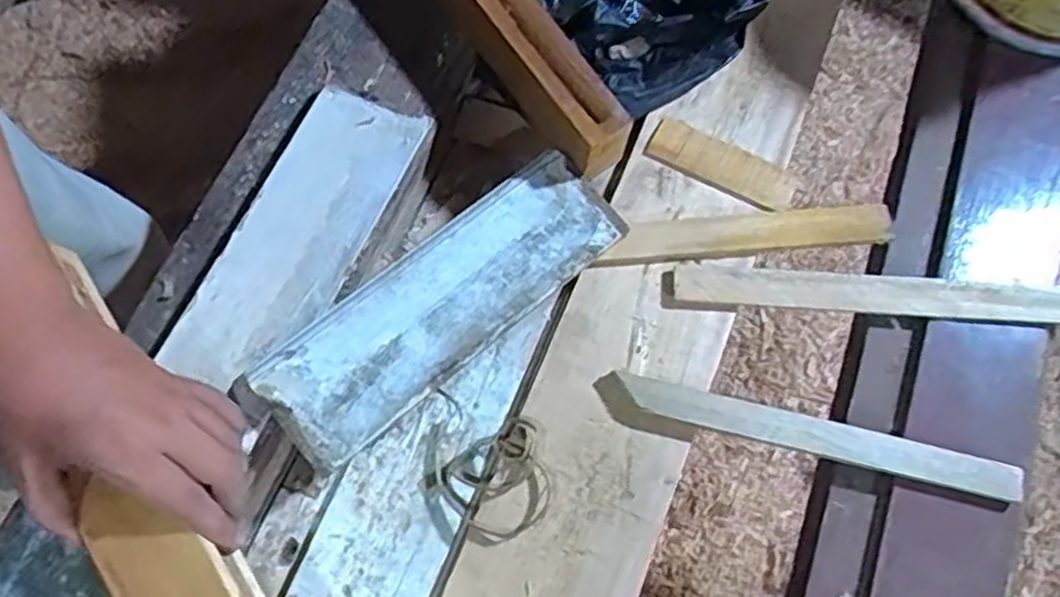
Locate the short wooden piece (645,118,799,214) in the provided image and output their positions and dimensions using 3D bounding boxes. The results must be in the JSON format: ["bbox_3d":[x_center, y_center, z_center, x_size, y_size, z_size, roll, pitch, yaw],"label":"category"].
[{"bbox_3d":[0.147,-0.104,0.579,0.114,0.006,0.037,30,72,9],"label":"short wooden piece"}]

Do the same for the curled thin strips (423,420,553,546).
[{"bbox_3d":[-0.023,0.127,0.506,0.077,0.015,0.065,-27,73,-11],"label":"curled thin strips"}]

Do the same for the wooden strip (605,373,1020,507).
[{"bbox_3d":[0.190,0.092,0.503,0.261,0.022,0.025,15,70,3],"label":"wooden strip"}]

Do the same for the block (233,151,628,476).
[{"bbox_3d":[-0.062,0.004,0.523,0.274,0.043,0.090,-39,76,-14],"label":"block"}]

